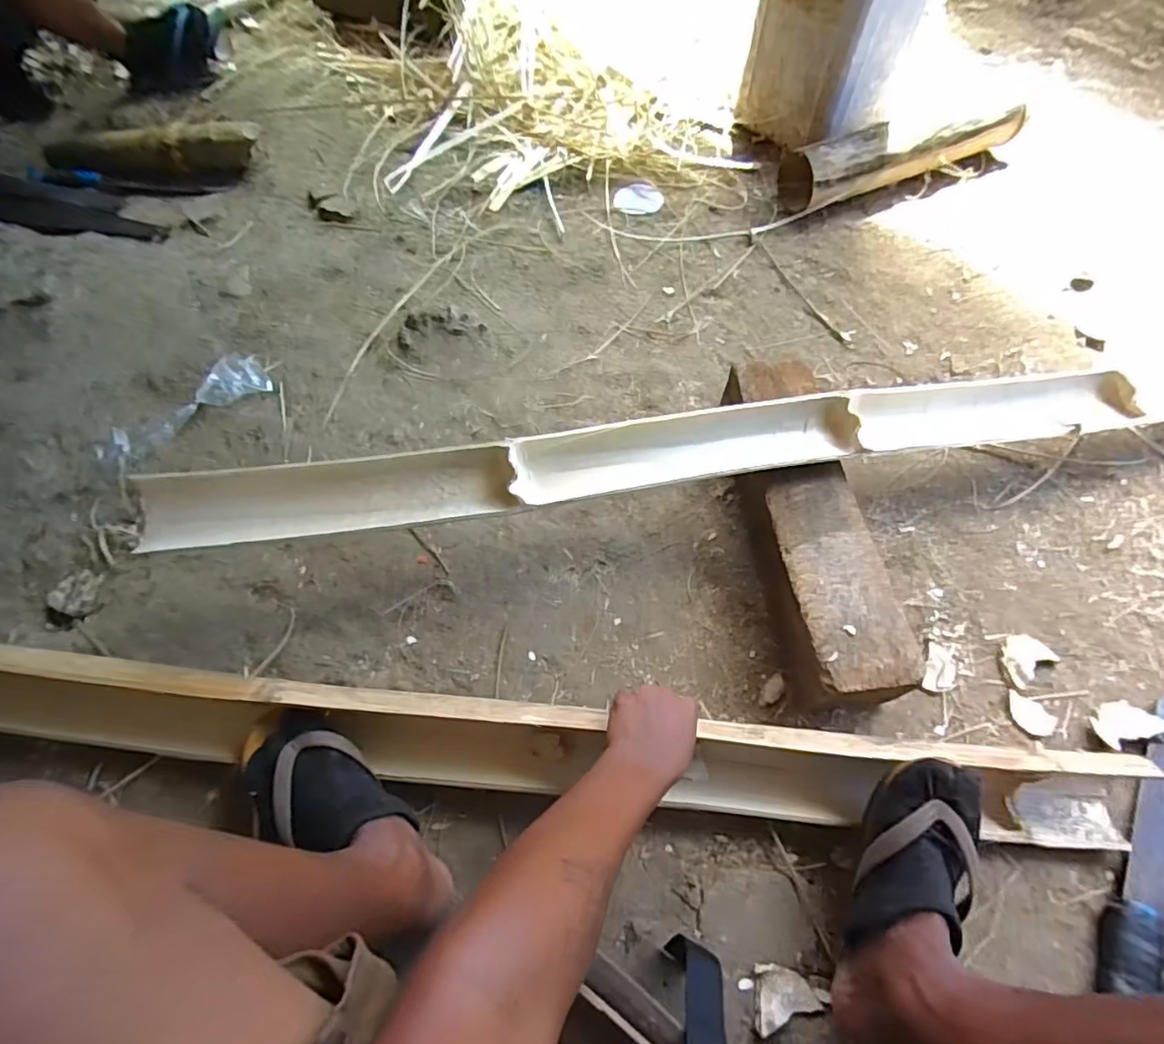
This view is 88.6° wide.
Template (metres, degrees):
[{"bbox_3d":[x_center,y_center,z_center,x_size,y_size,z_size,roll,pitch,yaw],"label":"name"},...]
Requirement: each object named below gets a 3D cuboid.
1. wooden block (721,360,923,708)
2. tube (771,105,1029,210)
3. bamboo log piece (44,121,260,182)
[{"bbox_3d":[0.264,0.006,0.725,0.125,0.109,0.430,-7,63,-2],"label":"wooden block"},{"bbox_3d":[0.588,-0.679,1.086,0.467,0.103,0.112,-22,64,-10],"label":"tube"},{"bbox_3d":[-0.810,-0.700,1.137,0.370,0.078,0.083,-7,63,-2],"label":"bamboo log piece"}]

